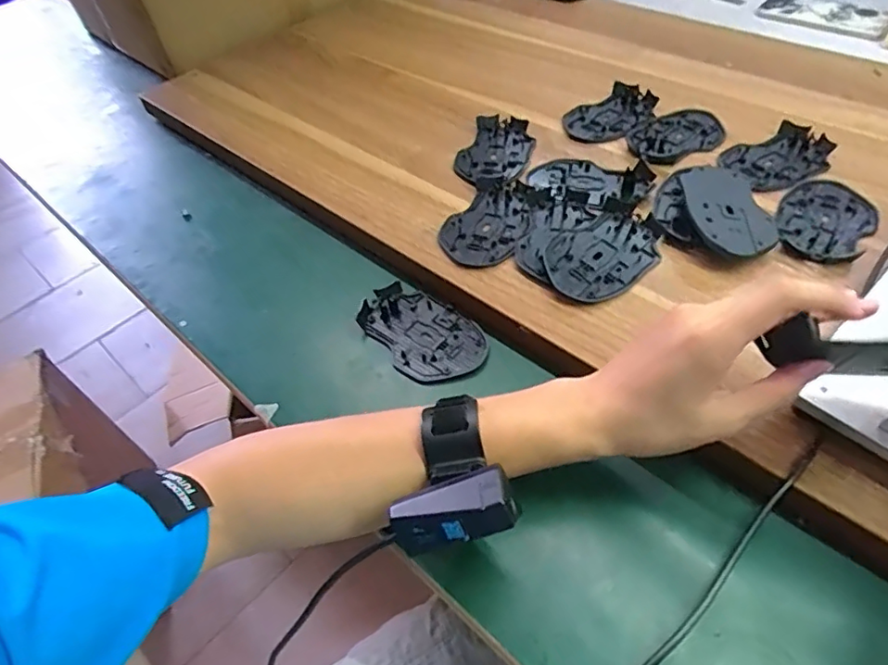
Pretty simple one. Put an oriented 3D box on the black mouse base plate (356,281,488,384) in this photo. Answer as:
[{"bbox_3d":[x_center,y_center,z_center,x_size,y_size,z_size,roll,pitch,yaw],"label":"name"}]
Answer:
[{"bbox_3d":[-0.020,0.001,0.478,0.114,0.015,0.071,34,61,29],"label":"black mouse base plate"}]

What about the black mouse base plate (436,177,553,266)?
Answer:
[{"bbox_3d":[0.046,-0.103,0.521,0.071,0.007,0.114,29,58,27],"label":"black mouse base plate"}]

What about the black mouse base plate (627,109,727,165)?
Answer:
[{"bbox_3d":[0.243,-0.207,0.589,0.113,0.004,0.073,-25,52,-14],"label":"black mouse base plate"}]

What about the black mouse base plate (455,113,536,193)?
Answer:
[{"bbox_3d":[0.055,-0.191,0.594,0.072,0.009,0.124,15,53,18],"label":"black mouse base plate"}]

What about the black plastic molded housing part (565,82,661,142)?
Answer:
[{"bbox_3d":[0.186,-0.242,0.623,0.118,0.009,0.069,-35,55,-21],"label":"black plastic molded housing part"}]

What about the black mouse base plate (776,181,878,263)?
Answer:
[{"bbox_3d":[0.329,-0.099,0.486,0.070,0.011,0.115,26,57,25],"label":"black mouse base plate"}]

